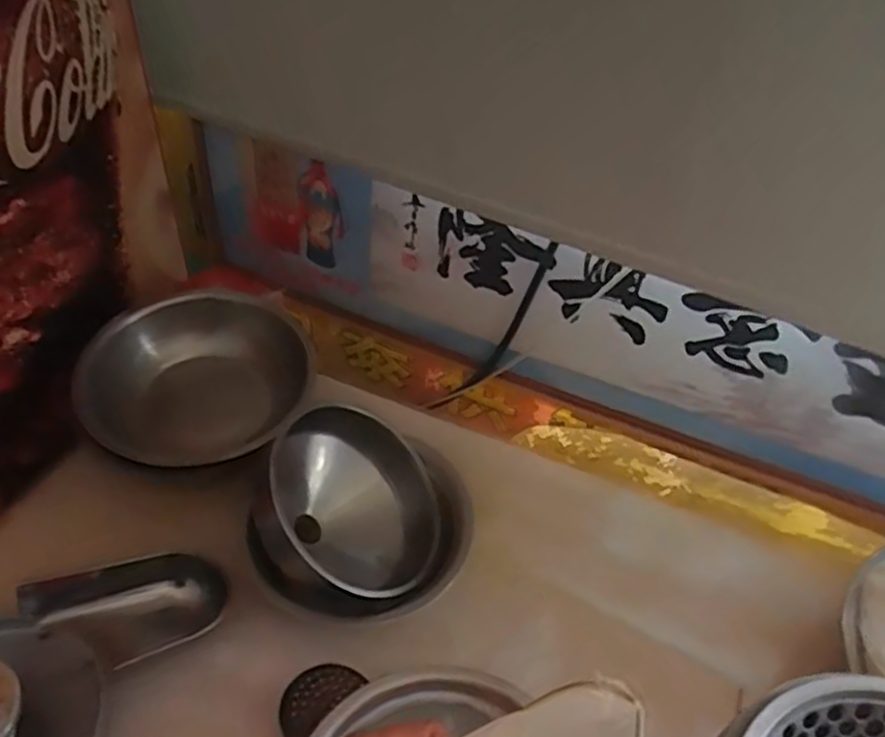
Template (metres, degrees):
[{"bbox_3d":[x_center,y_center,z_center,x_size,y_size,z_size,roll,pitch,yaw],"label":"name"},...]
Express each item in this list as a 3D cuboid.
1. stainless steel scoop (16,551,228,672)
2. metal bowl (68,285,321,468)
[{"bbox_3d":[-0.371,0.296,0.856,0.219,0.055,0.134,-14,47,-19],"label":"stainless steel scoop"},{"bbox_3d":[-0.335,0.018,1.002,0.292,0.106,0.273,3,44,-3],"label":"metal bowl"}]

